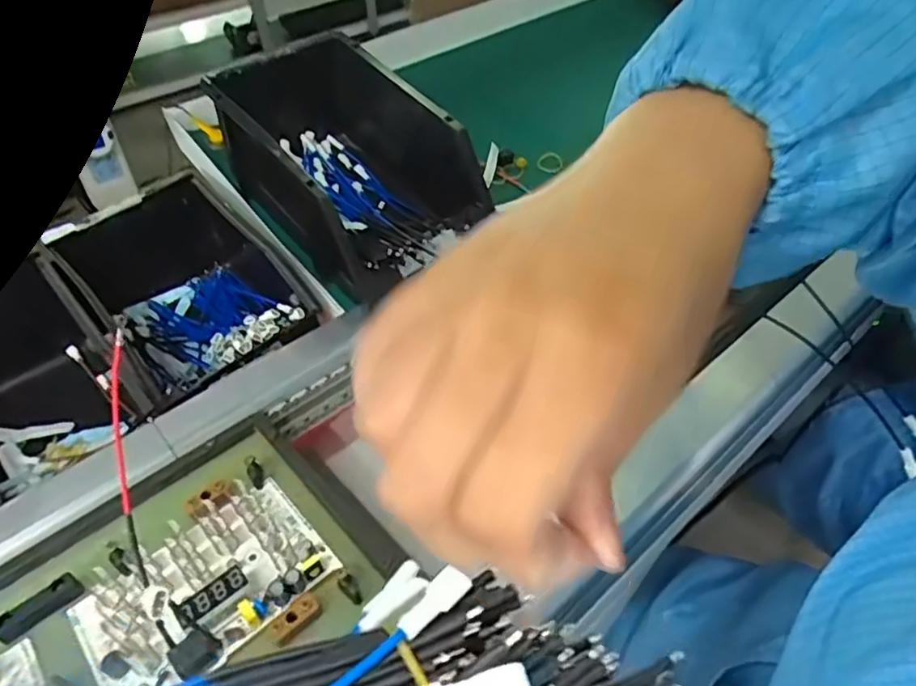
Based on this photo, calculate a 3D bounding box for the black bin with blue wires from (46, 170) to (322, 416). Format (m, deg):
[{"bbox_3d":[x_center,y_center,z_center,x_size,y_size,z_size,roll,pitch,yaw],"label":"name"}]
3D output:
[{"bbox_3d":[-0.250,-0.039,0.600,0.167,0.115,0.224,-32,52,-28],"label":"black bin with blue wires"}]

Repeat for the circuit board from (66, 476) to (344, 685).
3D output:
[{"bbox_3d":[-0.150,0.142,0.372,0.133,0.016,0.086,-33,52,-28],"label":"circuit board"}]

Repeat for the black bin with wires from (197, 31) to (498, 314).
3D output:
[{"bbox_3d":[-0.094,-0.168,0.574,0.159,0.135,0.240,-32,52,-28],"label":"black bin with wires"}]

